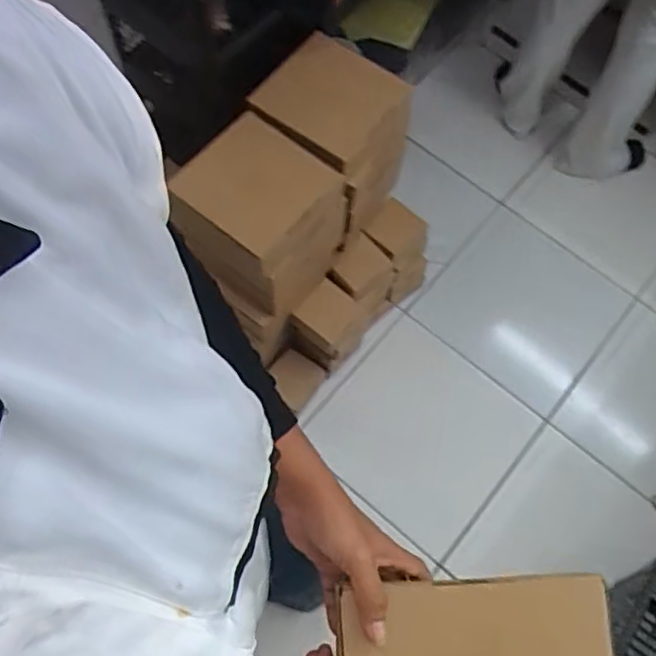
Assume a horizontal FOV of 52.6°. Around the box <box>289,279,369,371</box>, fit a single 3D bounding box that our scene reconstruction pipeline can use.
[{"bbox_3d":[0.005,0.005,1.402,0.118,0.206,0.129,37,72,12],"label":"box"}]

